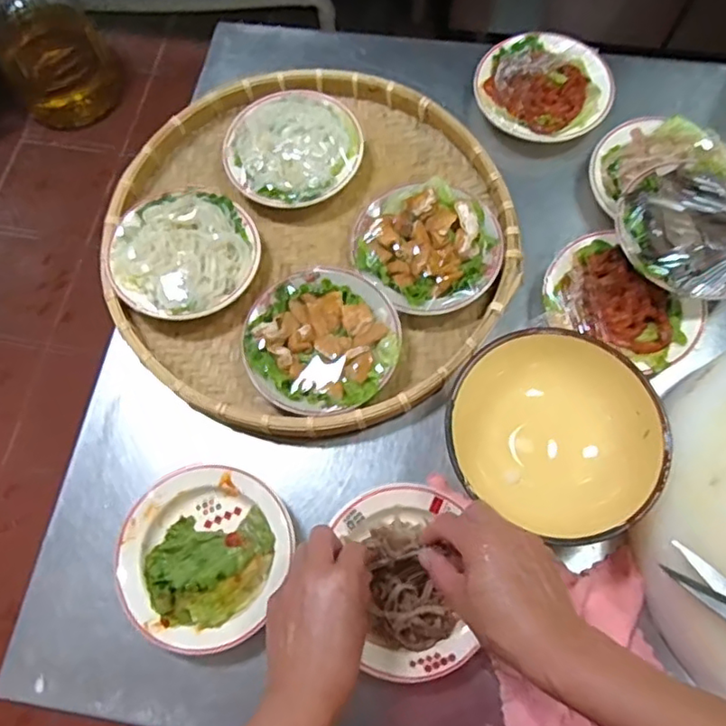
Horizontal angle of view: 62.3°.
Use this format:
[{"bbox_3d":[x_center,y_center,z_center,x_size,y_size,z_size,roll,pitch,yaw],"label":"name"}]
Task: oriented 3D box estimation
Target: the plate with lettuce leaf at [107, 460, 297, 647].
[{"bbox_3d":[-0.147,0.169,0.541,0.158,0.025,0.147,-1,69,2],"label":"plate with lettuce leaf"}]

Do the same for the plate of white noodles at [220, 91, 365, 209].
[{"bbox_3d":[-0.080,-0.240,0.680,0.147,0.042,0.147,-1,69,2],"label":"plate of white noodles"}]

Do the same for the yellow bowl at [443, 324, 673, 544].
[{"bbox_3d":[0.172,0.061,0.541,0.191,0.067,0.163,22,72,10],"label":"yellow bowl"}]

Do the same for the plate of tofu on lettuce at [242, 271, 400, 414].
[{"bbox_3d":[-0.044,-0.023,0.603,0.155,0.030,0.144,-1,69,2],"label":"plate of tofu on lettuce"}]

